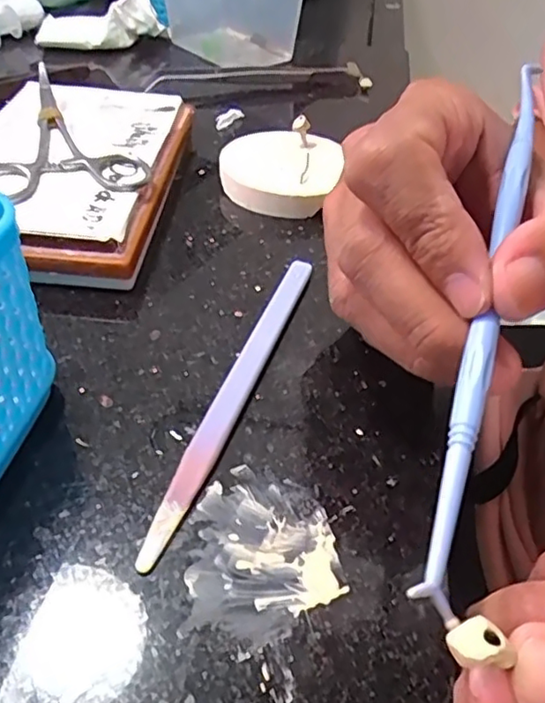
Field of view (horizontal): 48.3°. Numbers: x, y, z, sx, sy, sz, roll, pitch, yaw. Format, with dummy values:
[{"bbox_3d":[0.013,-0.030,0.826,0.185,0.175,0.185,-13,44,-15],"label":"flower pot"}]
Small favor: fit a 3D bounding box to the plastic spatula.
[{"bbox_3d":[-0.010,0.010,0.203,0.009,0.005,0.138,15,43,11],"label":"plastic spatula"}]

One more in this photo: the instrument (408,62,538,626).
[{"bbox_3d":[0.055,-0.017,0.151,0.007,0.004,0.158,15,63,11],"label":"instrument"}]

